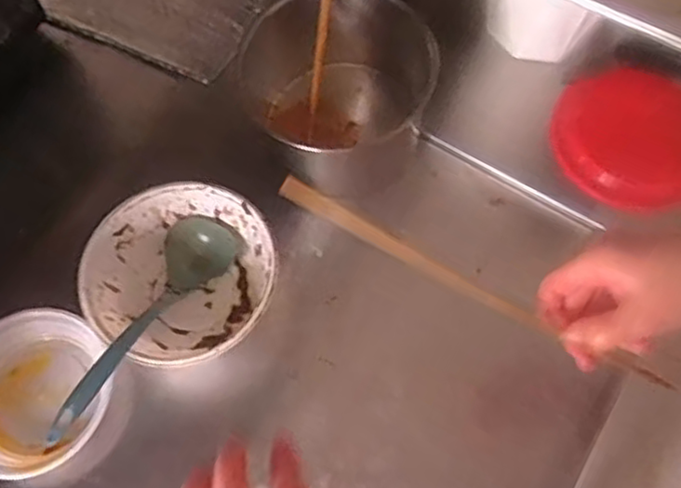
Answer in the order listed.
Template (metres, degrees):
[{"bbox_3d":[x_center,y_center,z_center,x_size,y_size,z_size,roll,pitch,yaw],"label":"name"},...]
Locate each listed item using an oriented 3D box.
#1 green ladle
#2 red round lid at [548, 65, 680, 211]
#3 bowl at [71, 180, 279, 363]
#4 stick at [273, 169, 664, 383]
[{"bbox_3d":[-0.165,0.067,0.565,0.064,0.041,0.232,22,51,9],"label":"green ladle"},{"bbox_3d":[0.296,-0.107,0.679,0.158,0.028,0.148,0,66,0],"label":"red round lid"},{"bbox_3d":[-0.138,0.030,0.597,0.161,0.056,0.158,0,66,0],"label":"bowl"},{"bbox_3d":[0.089,0.029,0.415,0.278,0.009,0.011,27,68,-8],"label":"stick"}]

